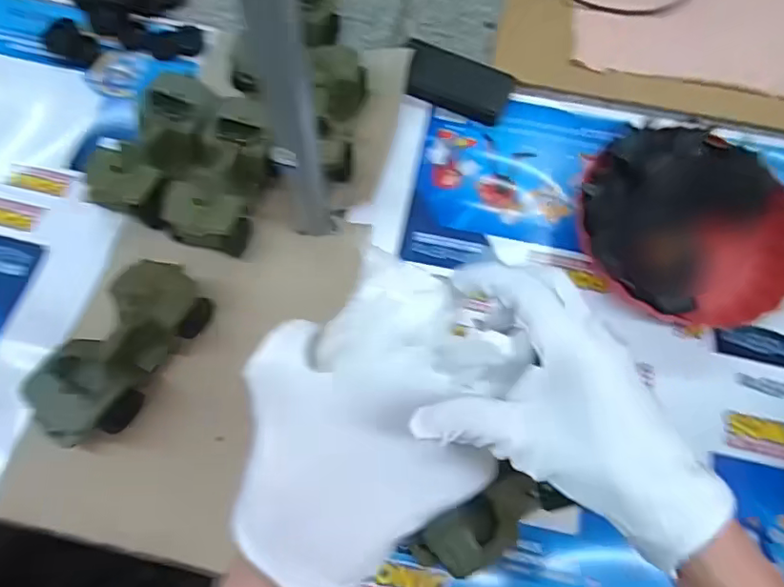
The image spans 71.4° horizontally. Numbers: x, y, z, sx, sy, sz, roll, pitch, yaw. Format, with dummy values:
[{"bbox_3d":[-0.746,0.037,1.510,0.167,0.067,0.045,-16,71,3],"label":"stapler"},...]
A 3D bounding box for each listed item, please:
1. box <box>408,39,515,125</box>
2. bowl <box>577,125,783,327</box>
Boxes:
[{"bbox_3d":[0.083,-0.267,0.689,0.132,0.028,0.071,16,69,5],"label":"box"},{"bbox_3d":[0.317,-0.078,0.600,0.214,0.065,0.204,1,69,-1],"label":"bowl"}]

